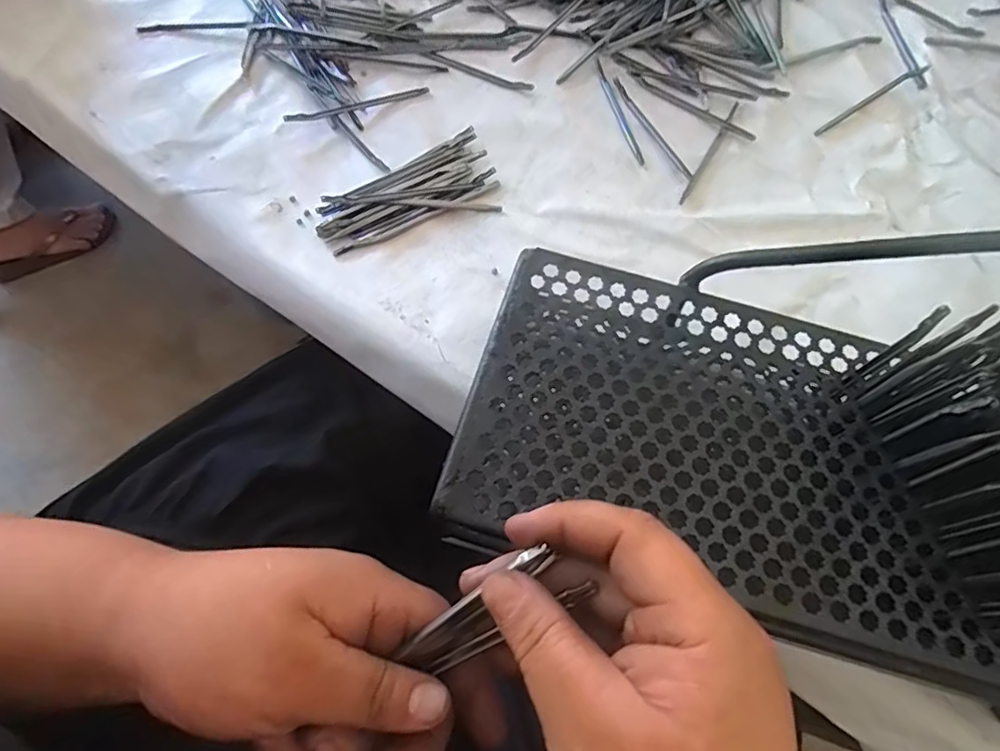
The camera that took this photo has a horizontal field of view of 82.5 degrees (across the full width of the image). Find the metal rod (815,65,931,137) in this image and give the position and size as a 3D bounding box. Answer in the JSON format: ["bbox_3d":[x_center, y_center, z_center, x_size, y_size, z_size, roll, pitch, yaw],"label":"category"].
[{"bbox_3d":[0.313,-0.233,0.477,0.133,0.007,0.009,-31,70,-11],"label":"metal rod"}]

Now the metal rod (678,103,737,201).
[{"bbox_3d":[0.169,-0.179,0.457,0.007,0.004,0.113,29,71,13],"label":"metal rod"}]

